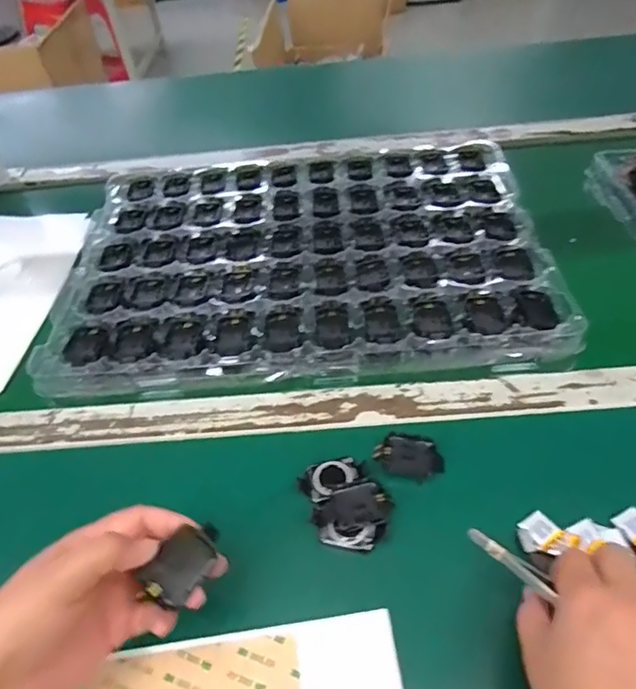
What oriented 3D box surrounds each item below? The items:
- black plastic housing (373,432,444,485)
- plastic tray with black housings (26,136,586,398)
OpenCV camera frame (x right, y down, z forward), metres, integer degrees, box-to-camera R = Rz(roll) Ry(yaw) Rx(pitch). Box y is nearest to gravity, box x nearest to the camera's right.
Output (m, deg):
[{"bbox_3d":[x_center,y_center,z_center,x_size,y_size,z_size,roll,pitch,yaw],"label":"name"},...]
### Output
[{"bbox_3d":[0.073,0.089,0.404,0.052,0.013,0.033,15,52,17],"label":"black plastic housing"},{"bbox_3d":[-0.021,-0.107,0.562,0.487,0.031,0.344,-4,49,2],"label":"plastic tray with black housings"}]

